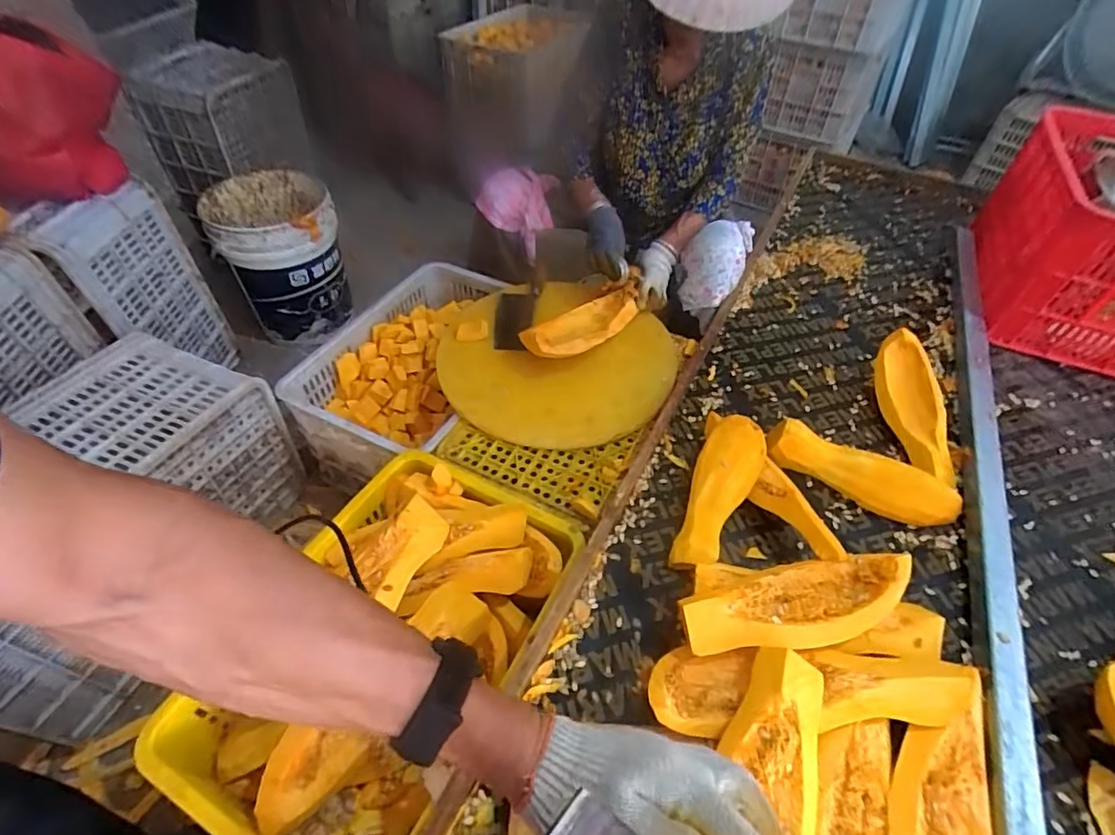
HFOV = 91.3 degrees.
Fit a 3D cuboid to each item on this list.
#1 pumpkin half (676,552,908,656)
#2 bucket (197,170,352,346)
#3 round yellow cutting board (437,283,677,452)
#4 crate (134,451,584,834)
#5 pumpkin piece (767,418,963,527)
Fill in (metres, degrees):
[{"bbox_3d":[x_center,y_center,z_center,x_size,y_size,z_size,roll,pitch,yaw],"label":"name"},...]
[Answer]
[{"bbox_3d":[0.294,0.224,0.675,0.282,0.049,0.103,-4,49,-5],"label":"pumpkin half"},{"bbox_3d":[-0.712,-0.415,1.442,0.286,0.329,0.285,-20,53,-18],"label":"bucket"},{"bbox_3d":[0.004,-0.117,1.047,0.421,0.044,0.394,1,49,-1],"label":"round yellow cutting board"},{"bbox_3d":[-0.232,0.321,0.779,0.369,0.173,0.540,22,52,16],"label":"crate"},{"bbox_3d":[0.486,0.092,0.870,0.290,0.061,0.078,22,52,16],"label":"pumpkin piece"}]

